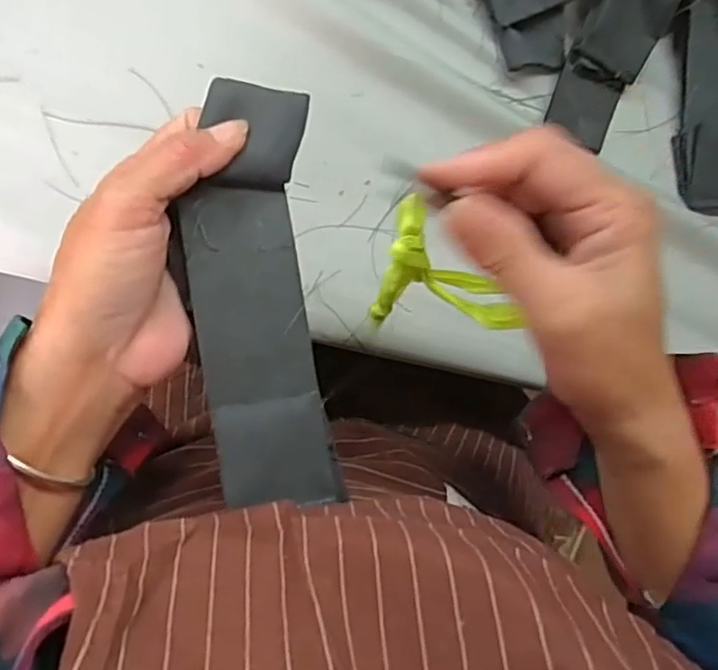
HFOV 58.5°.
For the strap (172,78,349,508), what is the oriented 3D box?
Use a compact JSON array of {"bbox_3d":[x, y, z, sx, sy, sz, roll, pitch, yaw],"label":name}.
[{"bbox_3d":[-0.043,-0.016,0.263,0.053,0.016,0.170,-6,89,-6],"label":"strap"}]

